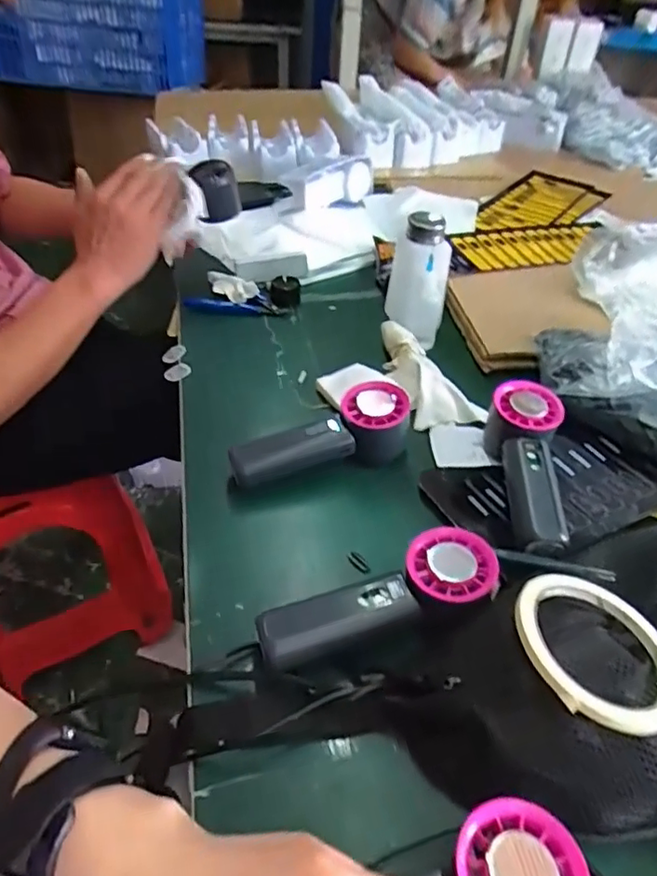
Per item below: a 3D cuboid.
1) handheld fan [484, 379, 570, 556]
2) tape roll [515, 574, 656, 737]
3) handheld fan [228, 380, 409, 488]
[{"bbox_3d":[0.162,0.024,0.476,0.056,0.052,0.161,7,42,2],"label":"handheld fan"},{"bbox_3d":[0.151,0.117,0.330,0.085,0.007,0.094,3,36,-13],"label":"tape roll"},{"bbox_3d":[-0.003,0.000,0.491,0.149,0.046,0.051,-18,47,-23],"label":"handheld fan"}]

